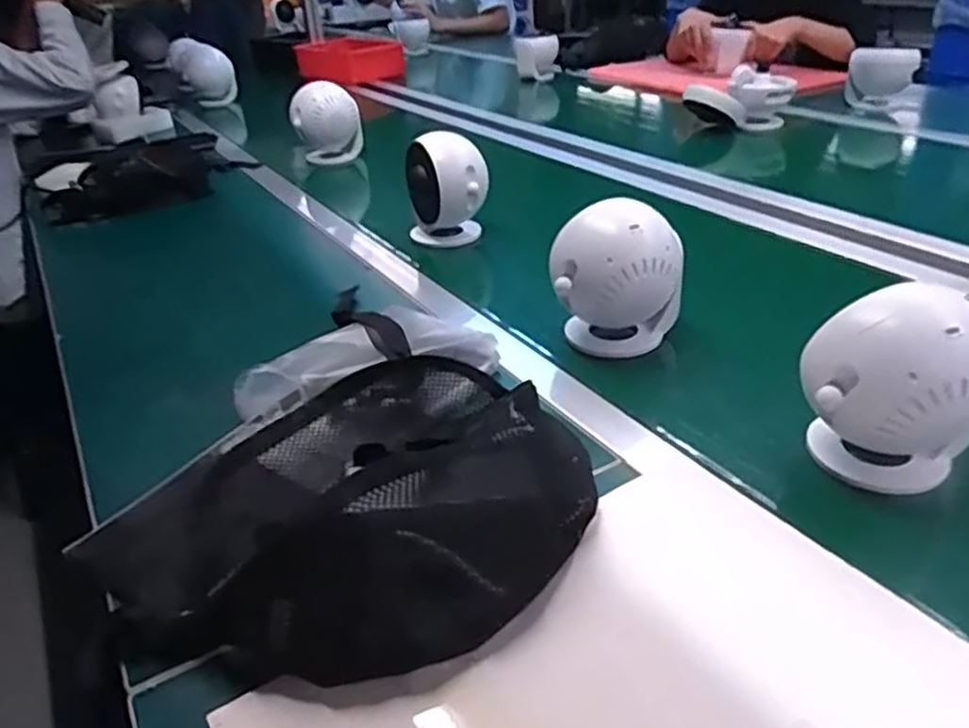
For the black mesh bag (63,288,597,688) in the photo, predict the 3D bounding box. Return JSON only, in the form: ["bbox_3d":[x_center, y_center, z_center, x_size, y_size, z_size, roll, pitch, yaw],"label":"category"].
[{"bbox_3d":[-0.083,0.081,0.469,0.302,0.070,0.244,-23,35,-27],"label":"black mesh bag"}]

